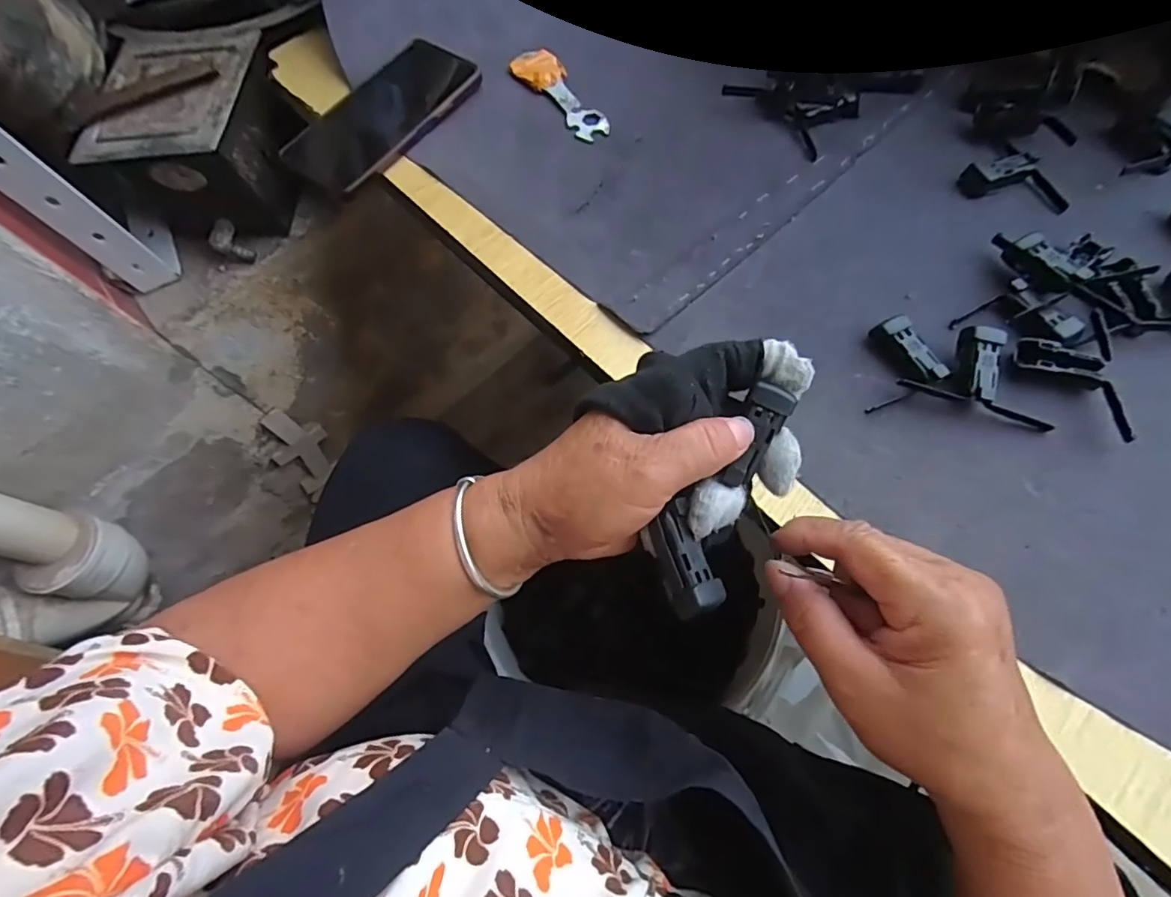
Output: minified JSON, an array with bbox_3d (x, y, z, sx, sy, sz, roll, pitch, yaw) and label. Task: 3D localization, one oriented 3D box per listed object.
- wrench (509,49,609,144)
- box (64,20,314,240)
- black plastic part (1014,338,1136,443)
[{"bbox_3d":[-0.022,-0.289,0.449,0.039,0.006,0.117,-27,67,-9],"label":"wrench"},{"bbox_3d":[-0.345,-0.282,0.511,0.142,0.113,0.155,3,68,7],"label":"box"},{"bbox_3d":[0.280,-0.038,0.315,0.031,0.016,0.071,-38,69,-13],"label":"black plastic part"}]

